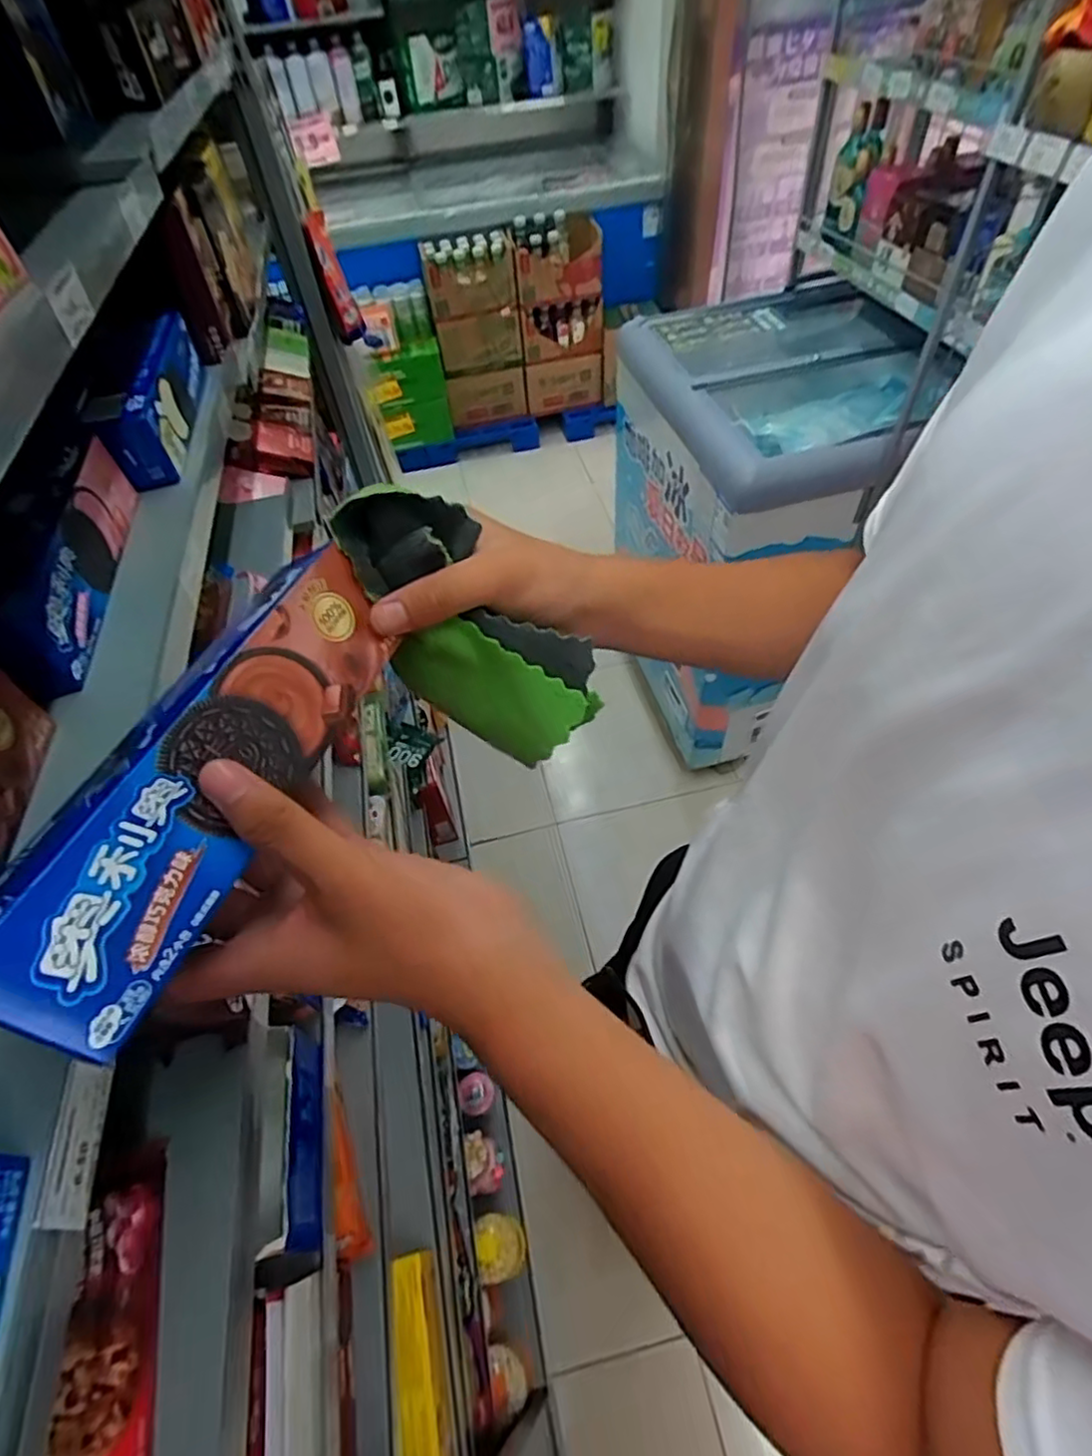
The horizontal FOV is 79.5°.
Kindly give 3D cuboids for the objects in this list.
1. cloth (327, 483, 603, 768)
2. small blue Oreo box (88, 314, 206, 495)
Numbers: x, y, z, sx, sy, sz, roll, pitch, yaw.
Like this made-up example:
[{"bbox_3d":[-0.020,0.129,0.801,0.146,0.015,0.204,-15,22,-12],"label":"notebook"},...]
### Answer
[{"bbox_3d":[-0.038,-0.046,0.333,0.048,0.165,0.067,-11,33,55],"label":"cloth"},{"bbox_3d":[-0.328,-0.283,0.554,0.041,0.057,0.214,-12,51,-5],"label":"small blue Oreo box"}]

